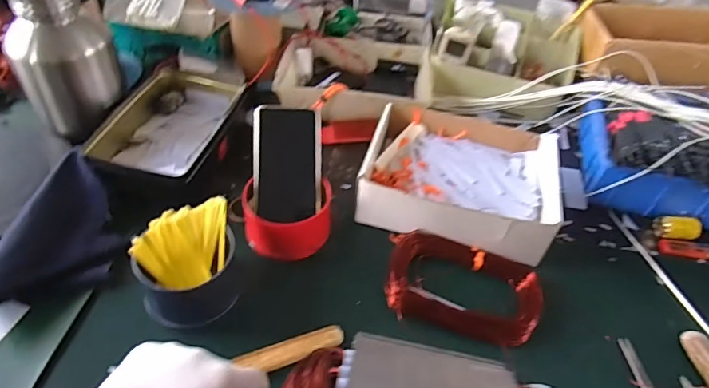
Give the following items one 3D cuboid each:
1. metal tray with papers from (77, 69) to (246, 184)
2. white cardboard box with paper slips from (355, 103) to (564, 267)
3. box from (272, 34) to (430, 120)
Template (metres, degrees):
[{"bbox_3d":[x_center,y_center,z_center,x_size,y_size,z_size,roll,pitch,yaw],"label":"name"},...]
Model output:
[{"bbox_3d":[-0.248,-0.102,0.665,0.142,0.063,0.263,11,47,4],"label":"metal tray with papers"},{"bbox_3d":[0.136,-0.027,0.615,0.238,0.056,0.194,17,48,9],"label":"white cardboard box with paper slips"},{"bbox_3d":[0.001,-0.187,0.769,0.242,0.053,0.187,7,47,0],"label":"box"}]

